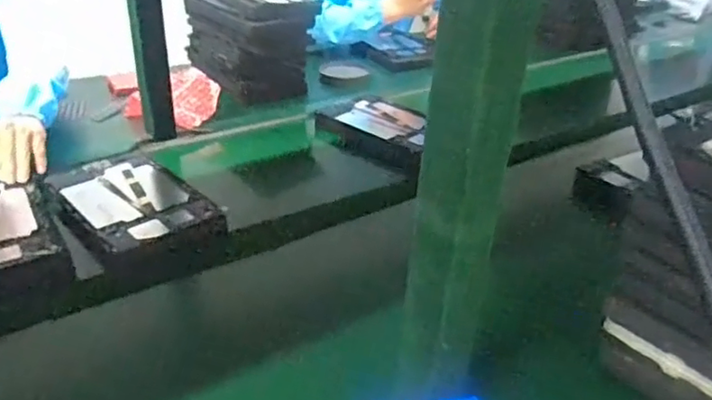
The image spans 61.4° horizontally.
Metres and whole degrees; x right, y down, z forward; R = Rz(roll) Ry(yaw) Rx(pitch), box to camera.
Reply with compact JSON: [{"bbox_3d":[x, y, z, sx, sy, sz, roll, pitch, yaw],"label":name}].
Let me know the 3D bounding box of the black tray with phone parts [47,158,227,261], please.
[{"bbox_3d":[-0.313,0.004,0.837,0.165,0.040,0.253,-27,40,-33],"label":"black tray with phone parts"}]

